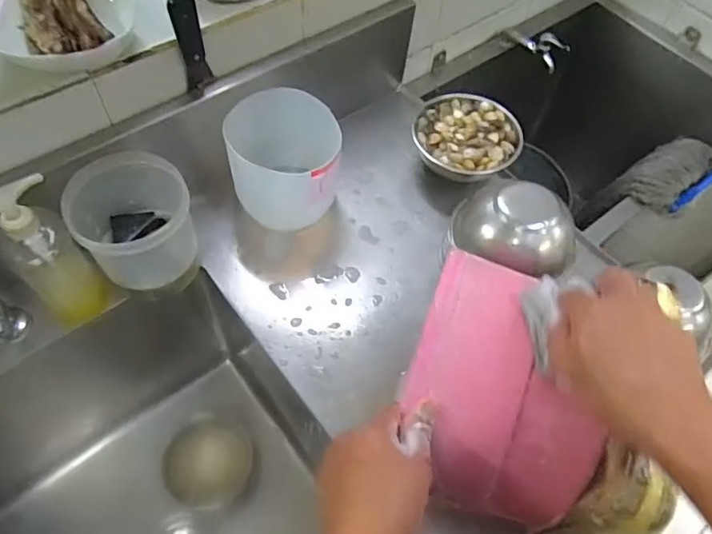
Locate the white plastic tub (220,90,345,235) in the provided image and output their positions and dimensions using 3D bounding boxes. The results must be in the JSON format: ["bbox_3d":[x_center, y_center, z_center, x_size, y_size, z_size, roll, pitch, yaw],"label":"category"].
[{"bbox_3d":[-0.103,-0.154,0.783,0.152,0.148,0.144,2,59,-3],"label":"white plastic tub"}]

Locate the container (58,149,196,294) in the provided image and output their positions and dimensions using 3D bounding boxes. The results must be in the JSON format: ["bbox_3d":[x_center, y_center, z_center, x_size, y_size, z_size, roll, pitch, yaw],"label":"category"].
[{"bbox_3d":[-0.290,-0.062,0.697,0.134,0.137,0.151,-37,68,-23],"label":"container"}]

